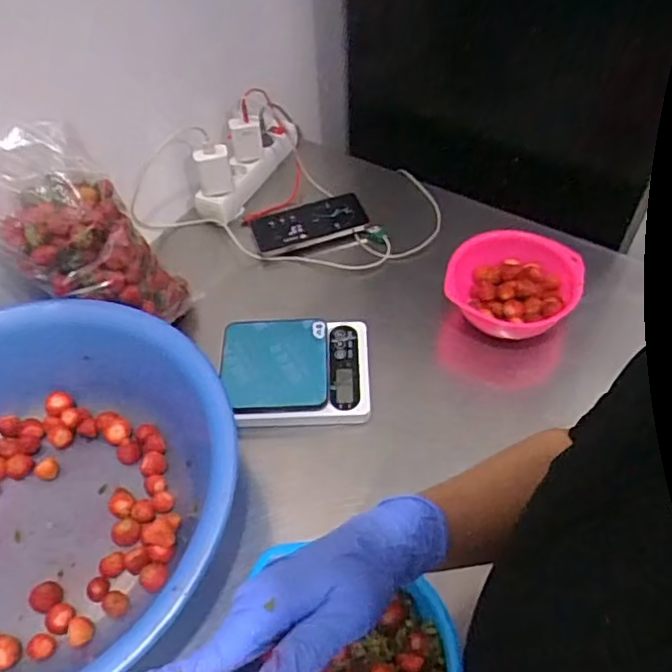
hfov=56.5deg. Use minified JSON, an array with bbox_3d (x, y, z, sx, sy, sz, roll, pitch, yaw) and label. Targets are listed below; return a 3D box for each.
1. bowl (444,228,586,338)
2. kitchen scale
[{"bbox_3d":[0.218,-0.059,0.771,0.147,0.072,0.143,-1,51,2],"label":"bowl"},{"bbox_3d":[-0.046,0.043,0.742,0.171,0.046,0.134,-4,51,0],"label":"kitchen scale"}]

